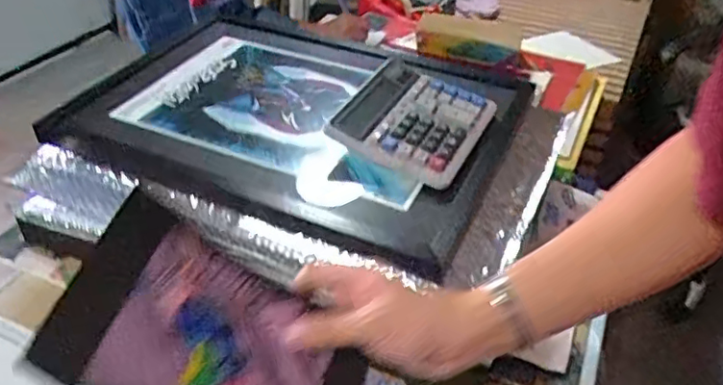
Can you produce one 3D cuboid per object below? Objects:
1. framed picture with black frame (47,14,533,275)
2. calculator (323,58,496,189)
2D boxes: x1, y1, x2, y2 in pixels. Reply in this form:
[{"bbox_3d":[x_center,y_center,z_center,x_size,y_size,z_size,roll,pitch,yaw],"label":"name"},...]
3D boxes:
[{"bbox_3d":[-0.069,-0.130,0.845,0.534,0.049,0.439,19,45,18],"label":"framed picture with black frame"},{"bbox_3d":[0.064,-0.092,0.766,0.157,0.041,0.193,19,40,22],"label":"calculator"}]

